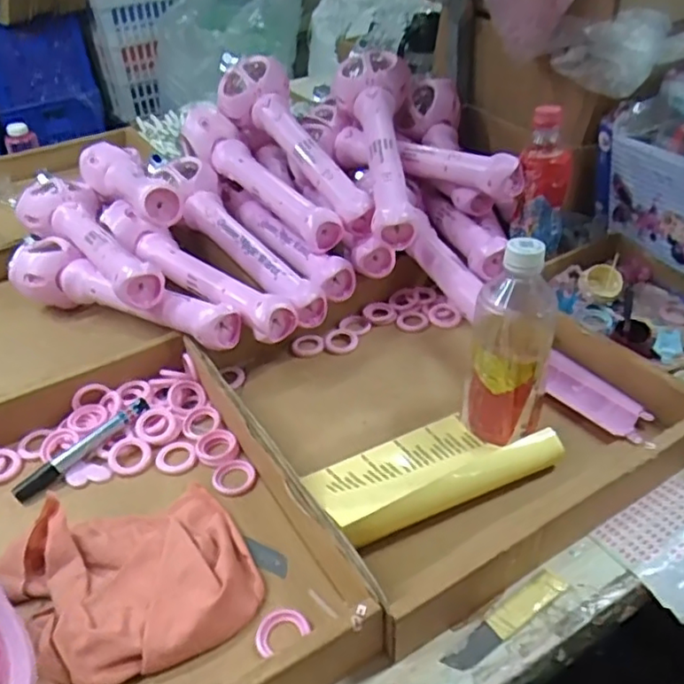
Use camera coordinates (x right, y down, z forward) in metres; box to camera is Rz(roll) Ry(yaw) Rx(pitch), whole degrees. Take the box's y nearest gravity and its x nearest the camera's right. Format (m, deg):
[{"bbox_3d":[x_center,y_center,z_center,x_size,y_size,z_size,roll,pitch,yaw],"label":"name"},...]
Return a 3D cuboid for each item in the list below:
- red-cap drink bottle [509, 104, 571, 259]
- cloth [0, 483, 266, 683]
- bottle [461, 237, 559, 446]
[{"bbox_3d":[0.232,-0.186,0.718,0.058,0.158,0.051,7,39,14],"label":"red-cap drink bottle"},{"bbox_3d":[-0.156,0.173,0.463,0.166,0.030,0.150,-19,40,-20],"label":"cloth"},{"bbox_3d":[0.146,-0.001,0.534,0.066,0.181,0.079,9,39,16],"label":"bottle"}]

